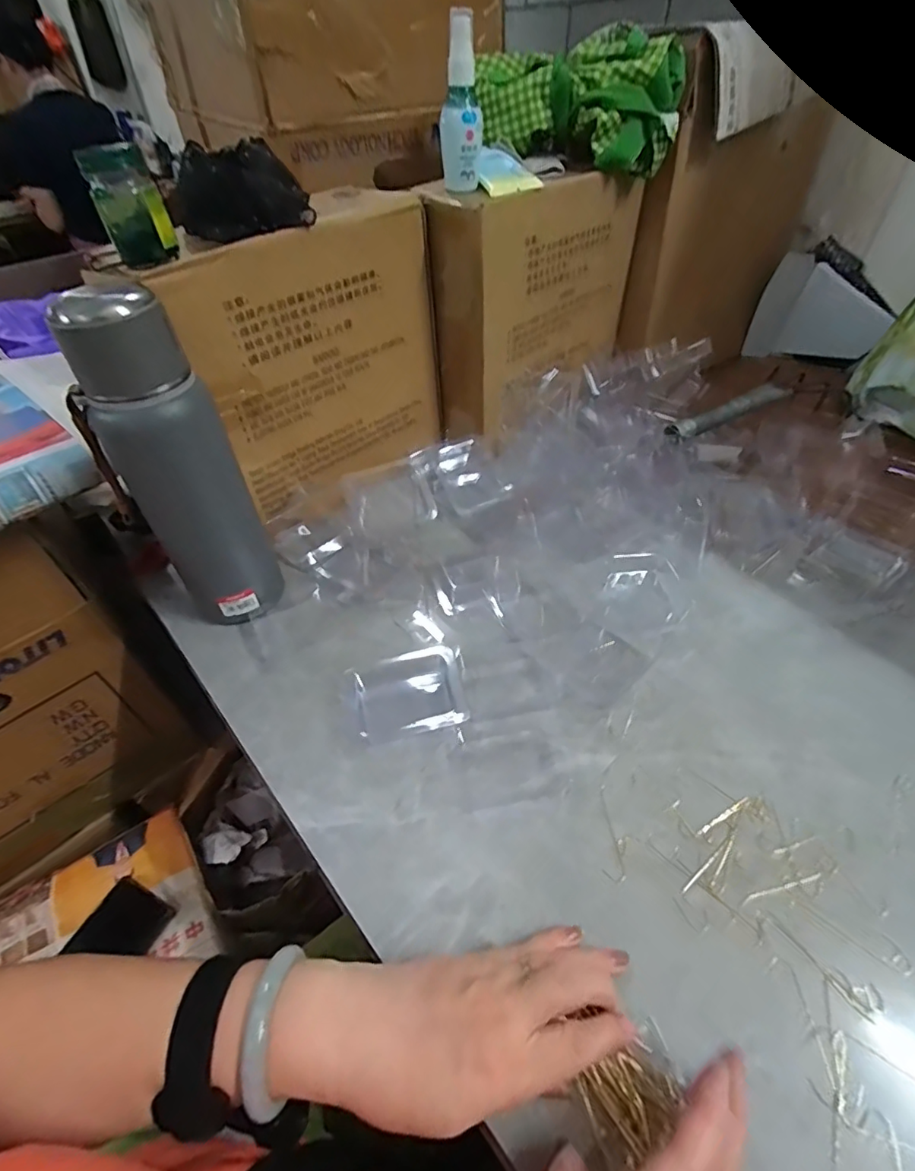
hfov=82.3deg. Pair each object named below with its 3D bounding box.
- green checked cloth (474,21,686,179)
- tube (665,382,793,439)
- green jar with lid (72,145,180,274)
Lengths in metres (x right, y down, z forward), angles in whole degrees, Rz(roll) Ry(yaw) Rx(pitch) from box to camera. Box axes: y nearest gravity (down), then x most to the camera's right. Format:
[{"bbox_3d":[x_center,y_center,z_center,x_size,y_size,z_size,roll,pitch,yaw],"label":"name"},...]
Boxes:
[{"bbox_3d":[0.122,-0.502,0.549,0.210,0.093,0.095,2,46,5],"label":"green checked cloth"},{"bbox_3d":[0.315,-0.200,0.613,0.172,0.023,0.029,-23,49,-18],"label":"tube"},{"bbox_3d":[-0.231,-0.267,0.372,0.042,0.070,0.036,-18,48,-14],"label":"green jar with lid"}]

